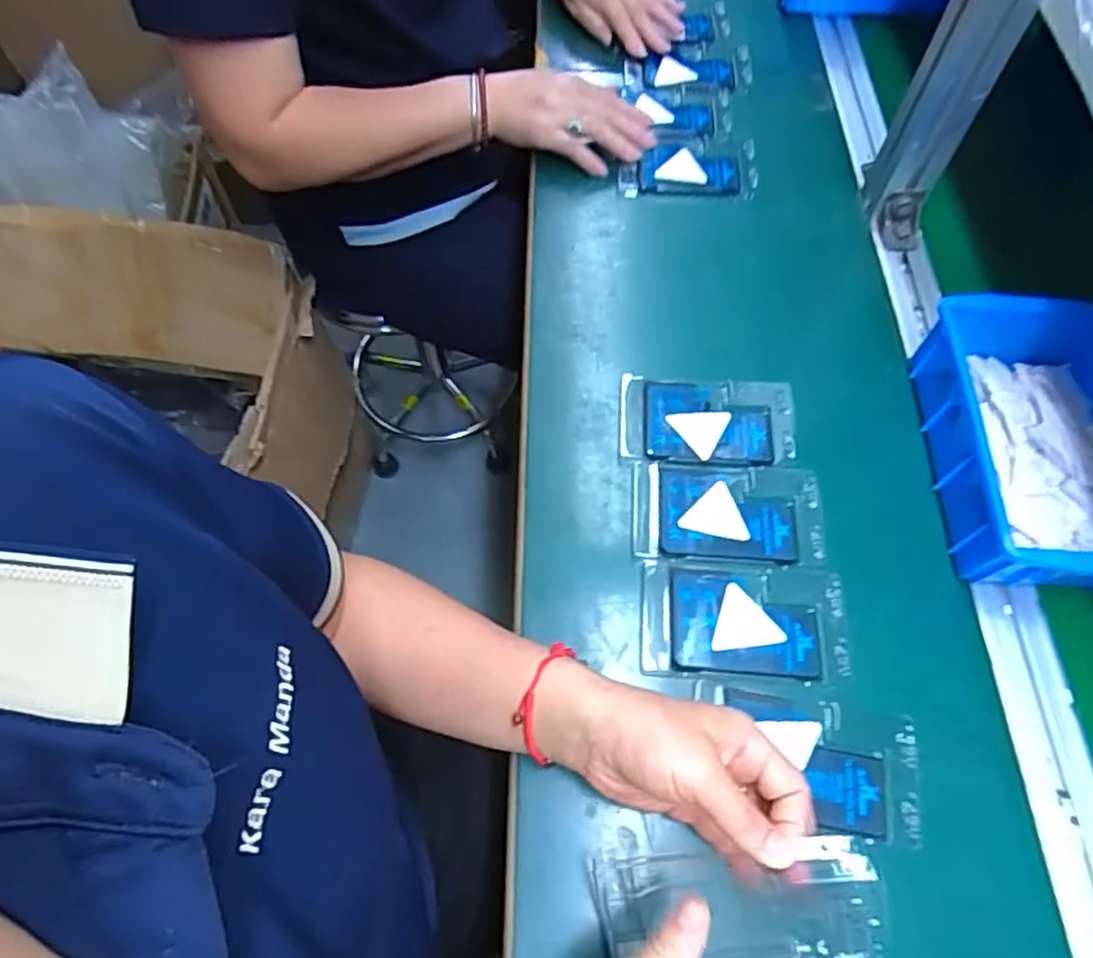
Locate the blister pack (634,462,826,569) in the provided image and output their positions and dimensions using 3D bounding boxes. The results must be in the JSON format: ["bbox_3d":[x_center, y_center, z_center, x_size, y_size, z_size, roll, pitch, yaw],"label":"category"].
[{"bbox_3d":[0.124,0.023,0.473,0.124,0.009,0.073,3,62,1],"label":"blister pack"}]

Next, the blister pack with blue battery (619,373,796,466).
[{"bbox_3d":[0.119,-0.042,0.509,0.125,0.009,0.071,4,62,1],"label":"blister pack with blue battery"}]

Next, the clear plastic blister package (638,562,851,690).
[{"bbox_3d":[0.126,0.092,0.438,0.127,0.005,0.074,5,62,2],"label":"clear plastic blister package"}]

